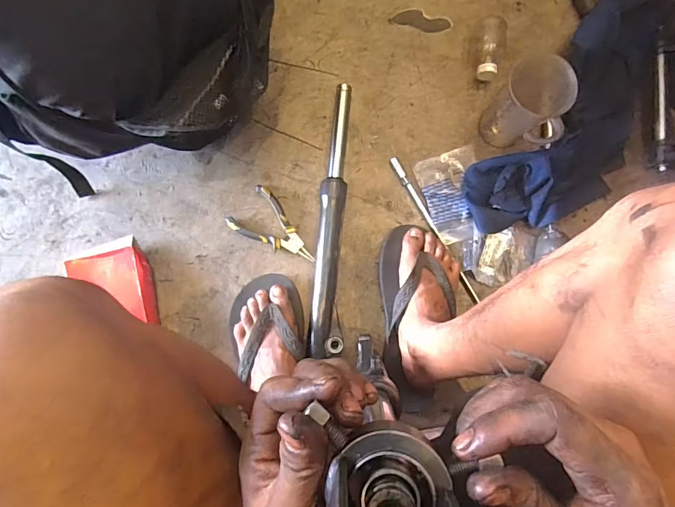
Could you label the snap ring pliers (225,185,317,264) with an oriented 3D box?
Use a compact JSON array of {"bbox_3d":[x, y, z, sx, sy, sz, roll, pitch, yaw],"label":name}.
[{"bbox_3d":[-0.097,-0.036,0.623,0.138,0.018,0.079,40,82,2],"label":"snap ring pliers"}]

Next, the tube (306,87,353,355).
[{"bbox_3d":[-0.010,-0.058,0.621,0.044,0.034,0.417,3,82,-3],"label":"tube"}]

